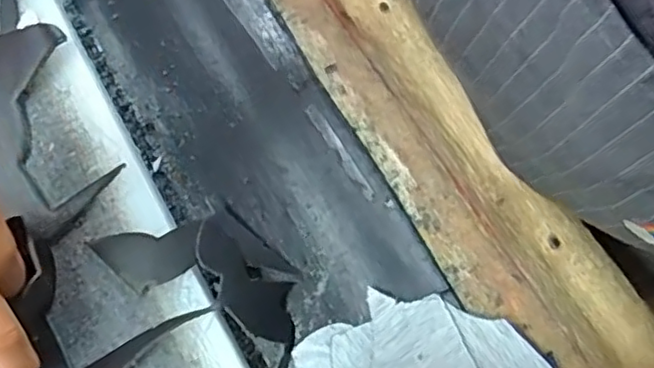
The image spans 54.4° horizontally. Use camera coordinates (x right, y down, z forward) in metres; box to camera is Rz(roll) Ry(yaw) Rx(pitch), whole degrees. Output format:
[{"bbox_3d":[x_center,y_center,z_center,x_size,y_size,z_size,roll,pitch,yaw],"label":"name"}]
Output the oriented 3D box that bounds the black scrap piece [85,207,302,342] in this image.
[{"bbox_3d":[-0.085,0.051,0.441,0.137,0.027,0.073,16,74,7],"label":"black scrap piece"}]

